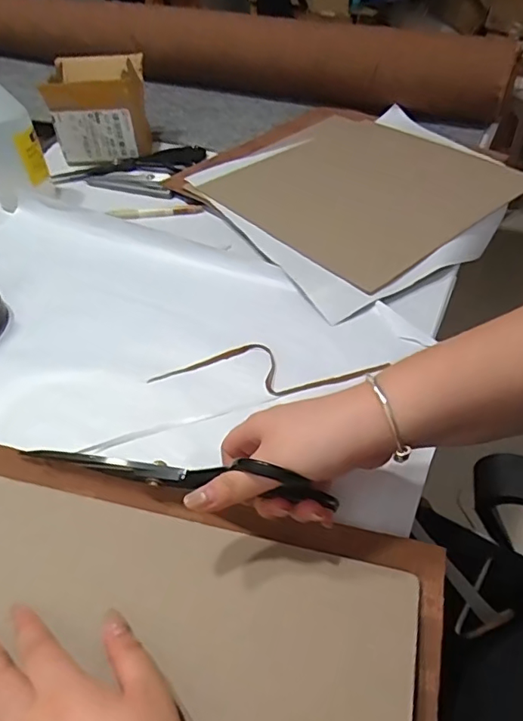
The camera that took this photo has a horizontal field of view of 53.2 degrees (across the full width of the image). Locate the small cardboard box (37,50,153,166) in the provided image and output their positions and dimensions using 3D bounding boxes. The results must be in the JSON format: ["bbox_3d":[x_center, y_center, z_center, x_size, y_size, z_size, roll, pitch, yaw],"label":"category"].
[{"bbox_3d":[-0.243,-0.382,0.794,0.131,0.118,0.101,-1,46,1],"label":"small cardboard box"}]

